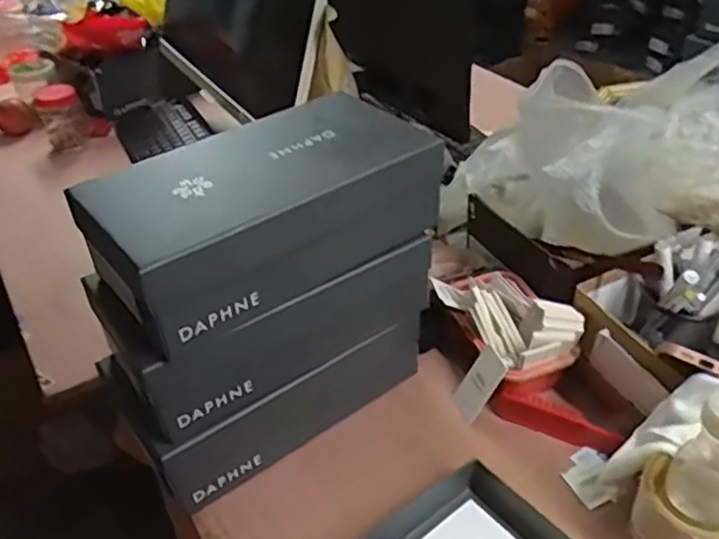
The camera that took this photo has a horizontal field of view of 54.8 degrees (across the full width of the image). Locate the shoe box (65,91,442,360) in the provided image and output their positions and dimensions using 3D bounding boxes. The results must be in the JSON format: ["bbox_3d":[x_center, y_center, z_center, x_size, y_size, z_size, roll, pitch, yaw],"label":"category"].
[{"bbox_3d":[-0.087,-0.059,0.638,0.296,0.110,0.158,-26,42,-25],"label":"shoe box"}]

